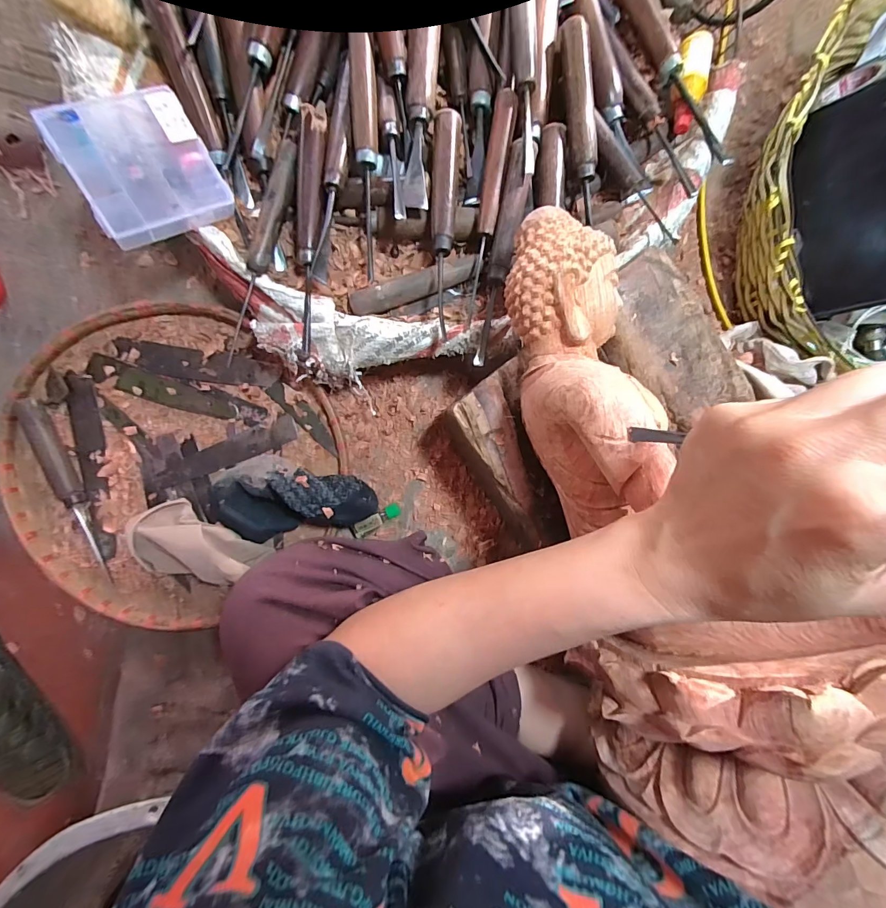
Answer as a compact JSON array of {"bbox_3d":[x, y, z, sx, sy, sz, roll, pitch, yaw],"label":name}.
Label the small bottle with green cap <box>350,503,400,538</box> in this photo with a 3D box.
[{"bbox_3d":[-0.065,0.064,0.389,0.050,0.010,0.014,-29,94,0],"label":"small bottle with green cap"}]

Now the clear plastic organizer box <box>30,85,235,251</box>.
[{"bbox_3d":[-0.210,-0.201,0.279,0.086,0.025,0.088,-39,109,-25],"label":"clear plastic organizer box"}]

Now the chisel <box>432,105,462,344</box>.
[{"bbox_3d":[0.000,-0.180,0.313,0.020,0.021,0.160,3,93,-4],"label":"chisel"}]

